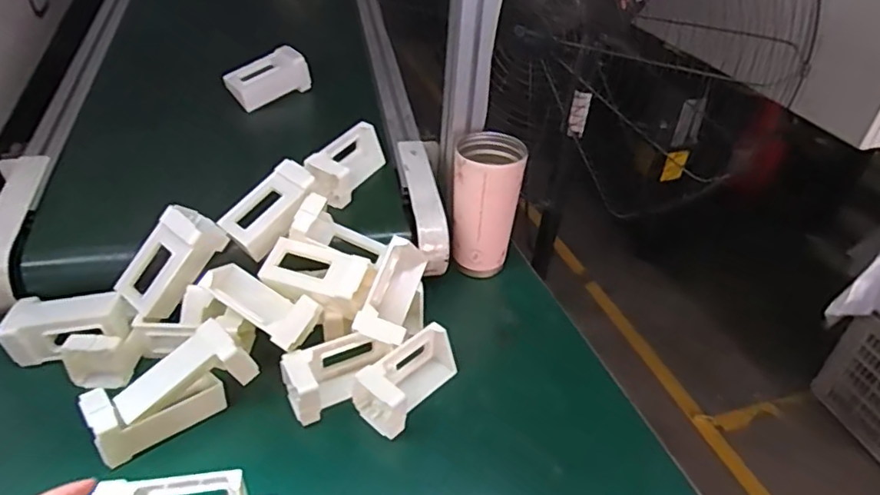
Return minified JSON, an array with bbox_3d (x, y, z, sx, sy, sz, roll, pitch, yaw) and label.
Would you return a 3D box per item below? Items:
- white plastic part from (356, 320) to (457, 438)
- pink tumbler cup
[{"bbox_3d":[-0.025,0.132,0.578,0.109,0.060,0.061,-27,47,-34],"label":"white plastic part"},{"bbox_3d":[0.055,-0.046,0.713,0.077,0.171,0.071,3,38,-2],"label":"pink tumbler cup"}]

